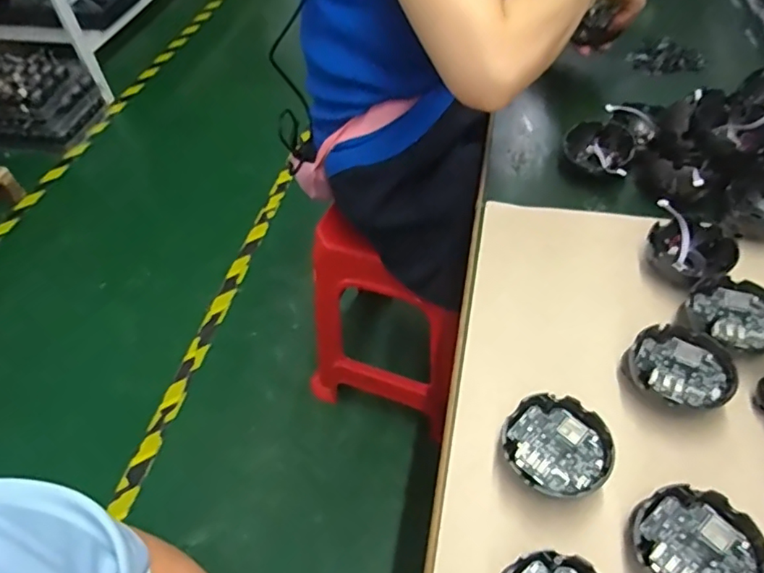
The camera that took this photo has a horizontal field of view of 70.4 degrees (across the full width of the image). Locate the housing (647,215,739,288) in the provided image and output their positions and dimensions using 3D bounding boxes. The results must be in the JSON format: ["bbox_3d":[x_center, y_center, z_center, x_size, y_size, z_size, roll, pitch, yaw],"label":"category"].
[{"bbox_3d":[0.272,-0.034,0.477,0.059,0.029,0.064,-2,50,2],"label":"housing"}]

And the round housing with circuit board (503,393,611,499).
[{"bbox_3d":[0.120,0.116,0.379,0.069,0.036,0.069,-2,50,2],"label":"round housing with circuit board"}]

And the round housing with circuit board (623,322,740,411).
[{"bbox_3d":[0.223,0.067,0.411,0.070,0.035,0.067,-2,50,2],"label":"round housing with circuit board"}]

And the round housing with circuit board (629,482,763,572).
[{"bbox_3d":[0.187,0.161,0.327,0.071,0.035,0.066,-2,50,2],"label":"round housing with circuit board"}]

